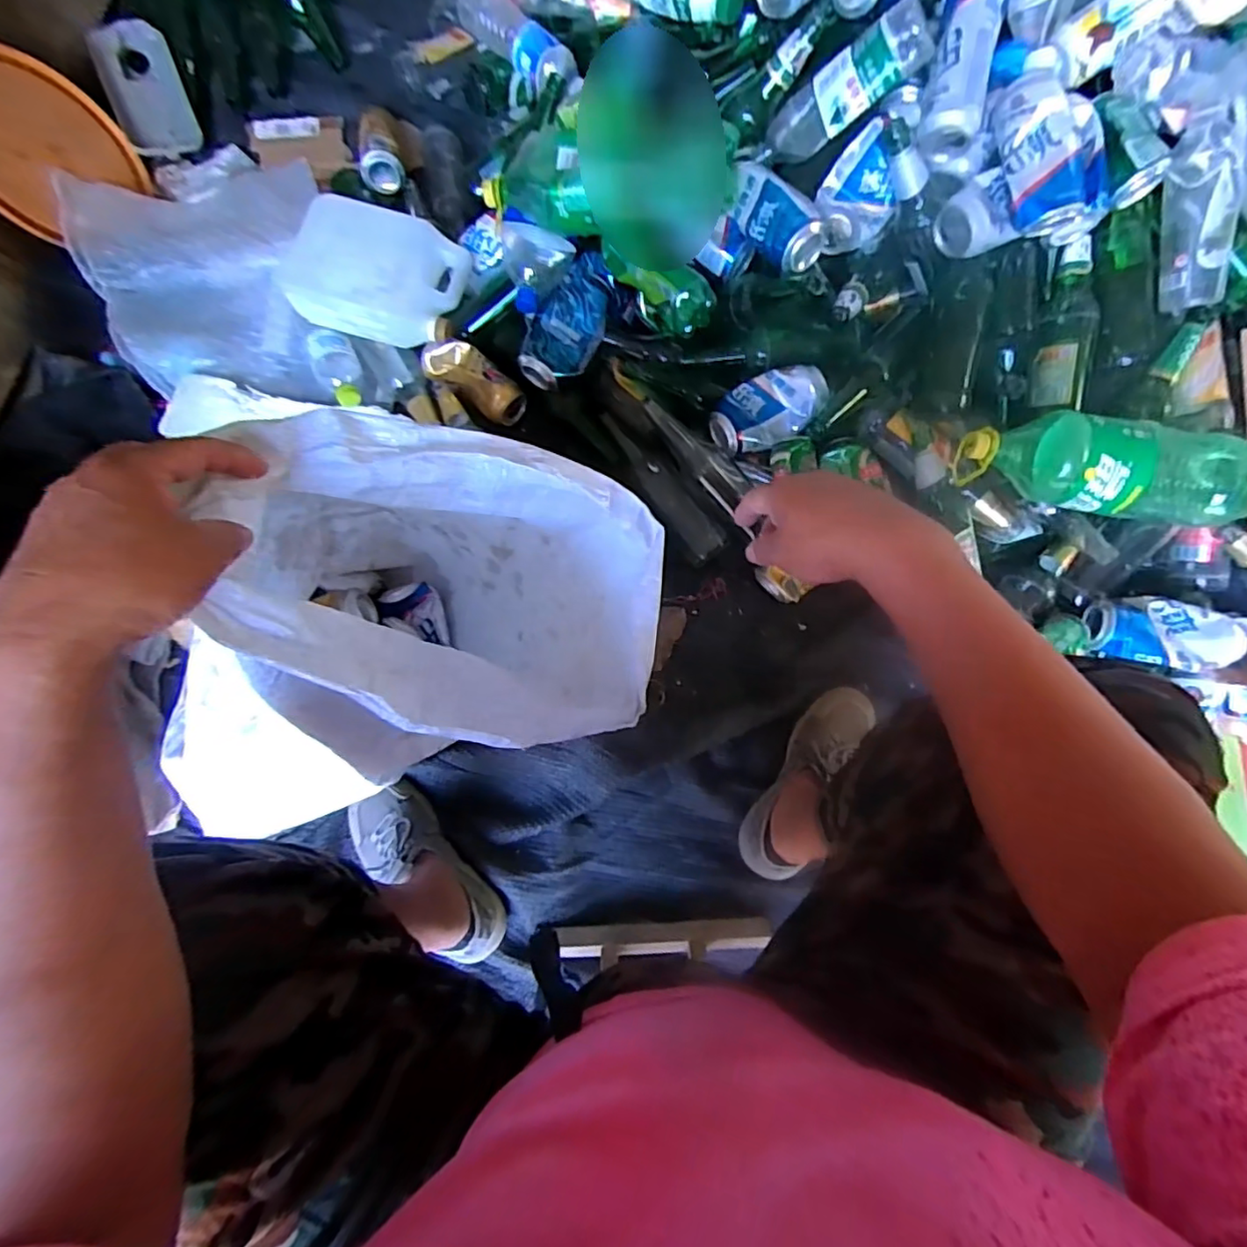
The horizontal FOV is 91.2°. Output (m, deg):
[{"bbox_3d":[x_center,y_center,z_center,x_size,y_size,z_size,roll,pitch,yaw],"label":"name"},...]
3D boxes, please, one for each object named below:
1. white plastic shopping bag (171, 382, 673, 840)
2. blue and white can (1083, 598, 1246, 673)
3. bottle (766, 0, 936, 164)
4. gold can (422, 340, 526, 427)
[{"bbox_3d":[-0.170,-0.003,0.590,0.395,0.464,0.258,11,78,3],"label":"white plastic shopping bag"},{"bbox_3d":[0.684,0.011,0.782,0.164,0.056,0.087,11,78,3],"label":"blue and white can"},{"bbox_3d":[0.265,-0.634,0.733,0.055,0.193,0.076,14,75,-39],"label":"bottle"},{"bbox_3d":[-0.219,-0.358,0.901,0.159,0.057,0.060,34,80,7],"label":"gold can"}]

